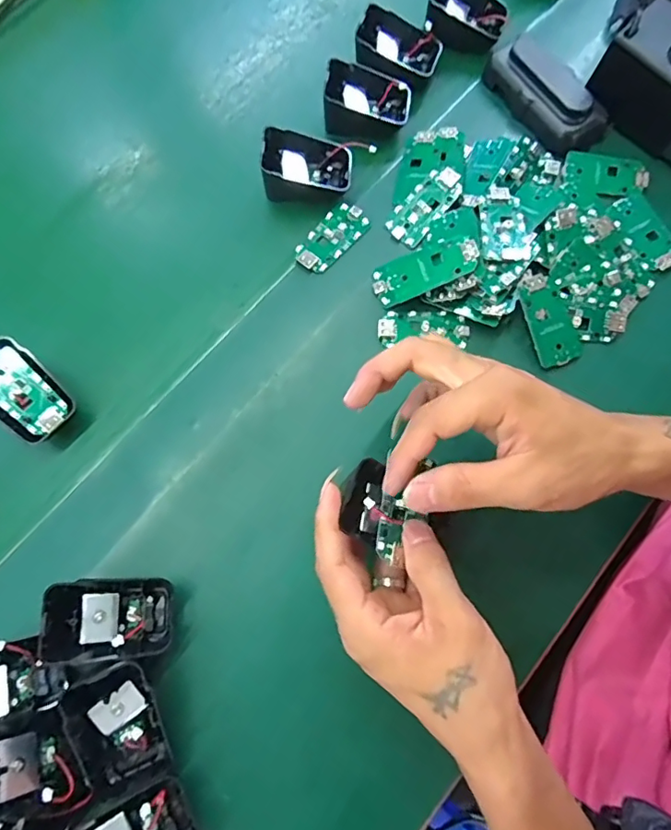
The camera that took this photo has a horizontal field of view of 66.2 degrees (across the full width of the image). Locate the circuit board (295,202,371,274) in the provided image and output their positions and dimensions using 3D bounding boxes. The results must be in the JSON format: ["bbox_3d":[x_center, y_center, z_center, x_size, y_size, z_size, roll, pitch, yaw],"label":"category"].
[{"bbox_3d":[-0.004,-0.135,0.392,0.032,0.006,0.062,41,78,10],"label":"circuit board"}]

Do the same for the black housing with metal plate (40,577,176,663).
[{"bbox_3d":[-0.131,0.119,0.302,0.062,0.036,0.043,1,74,-1],"label":"black housing with metal plate"}]

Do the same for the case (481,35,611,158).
[{"bbox_3d":[0.172,-0.260,0.411,0.051,0.026,0.108,-37,78,-10],"label":"case"}]

